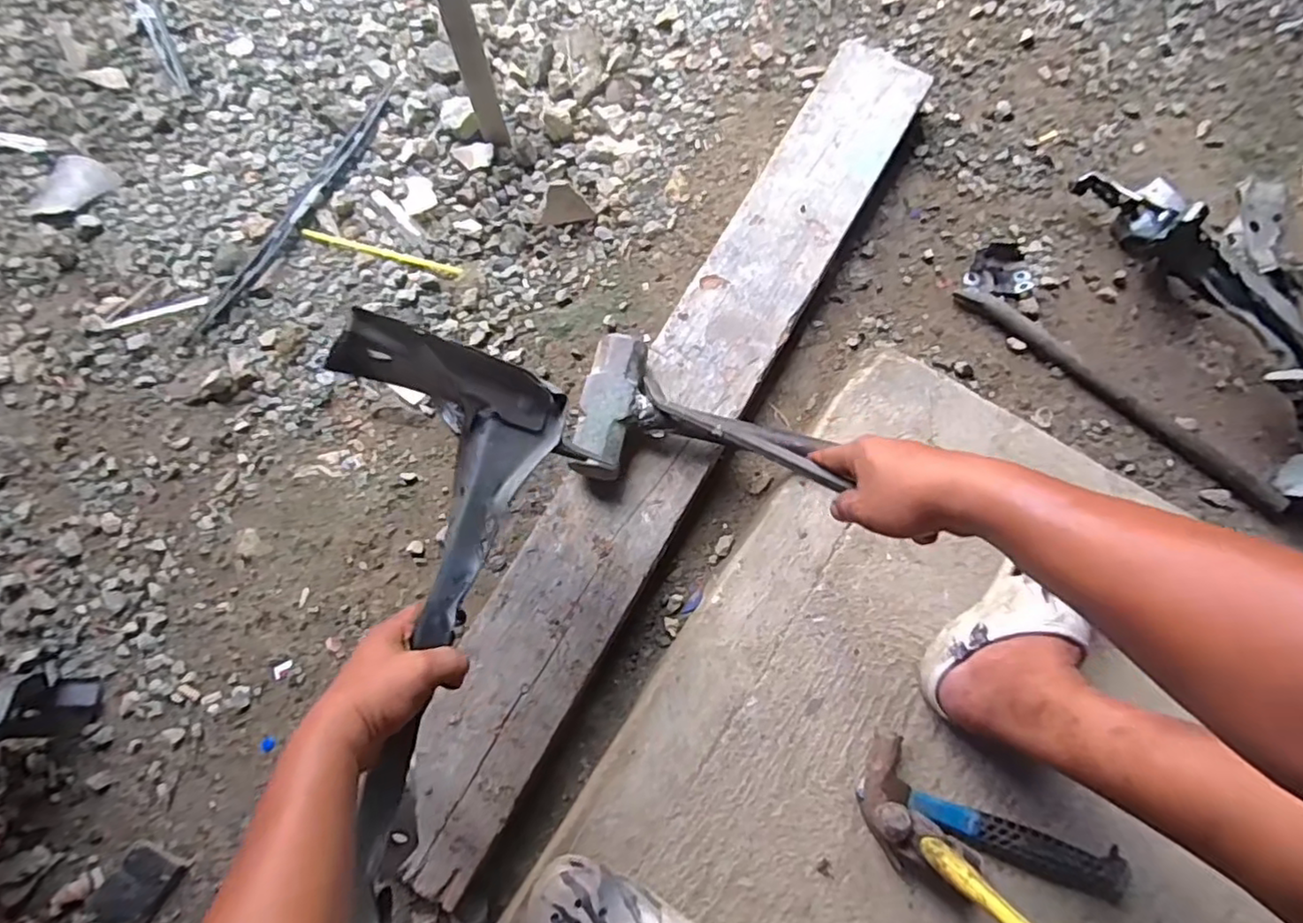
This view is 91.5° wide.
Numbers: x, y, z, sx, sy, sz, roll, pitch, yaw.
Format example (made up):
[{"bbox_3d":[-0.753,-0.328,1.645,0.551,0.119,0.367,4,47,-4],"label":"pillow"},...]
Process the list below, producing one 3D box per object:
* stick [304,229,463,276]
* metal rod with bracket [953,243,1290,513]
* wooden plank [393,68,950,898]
[{"bbox_3d":[-0.403,-0.311,0.947,0.250,0.004,0.015,16,75,6],"label":"stick"},{"bbox_3d":[0.654,-0.130,0.880,0.492,0.031,0.124,42,79,12],"label":"metal rod with bracket"},{"bbox_3d":[0.048,-0.087,0.815,0.171,0.048,1.258,29,77,9],"label":"wooden plank"}]

